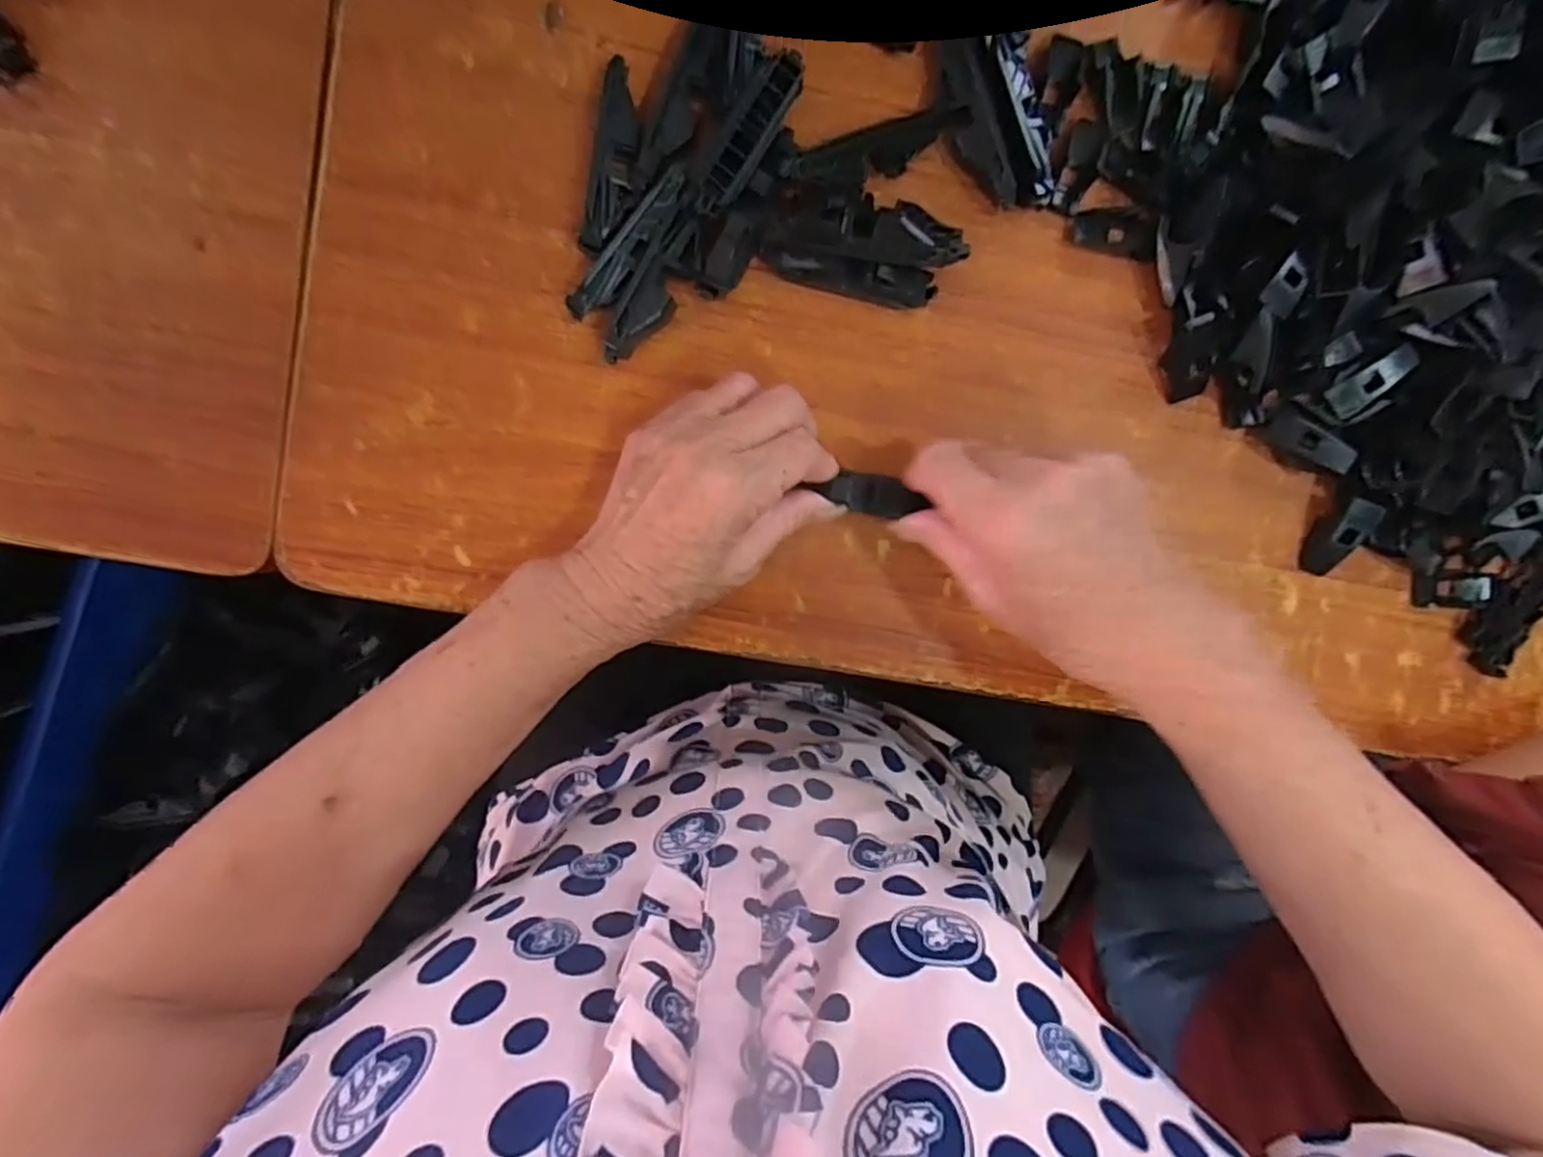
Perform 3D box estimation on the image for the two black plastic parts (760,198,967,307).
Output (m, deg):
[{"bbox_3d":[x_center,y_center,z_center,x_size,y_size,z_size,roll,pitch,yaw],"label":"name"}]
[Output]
[{"bbox_3d":[0.041,-0.147,0.317,0.088,0.030,0.039,7,95,-4],"label":"two black plastic parts"}]

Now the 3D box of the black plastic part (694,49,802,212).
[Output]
[{"bbox_3d":[-0.009,-0.191,0.304,0.016,0.007,0.077,30,93,-6],"label":"black plastic part"}]

